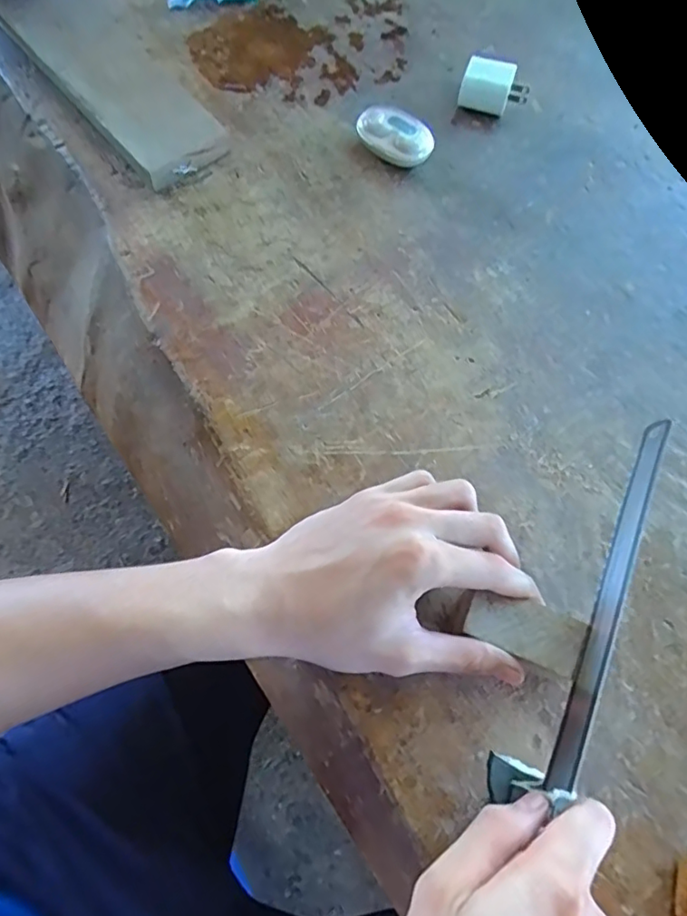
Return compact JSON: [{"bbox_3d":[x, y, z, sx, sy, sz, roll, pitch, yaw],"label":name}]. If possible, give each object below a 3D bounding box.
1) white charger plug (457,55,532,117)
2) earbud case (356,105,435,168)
[{"bbox_3d":[0.124,-0.305,0.454,0.056,0.027,0.036,9,68,2],"label":"white charger plug"},{"bbox_3d":[0.042,-0.253,0.434,0.059,0.018,0.040,38,72,13],"label":"earbud case"}]

